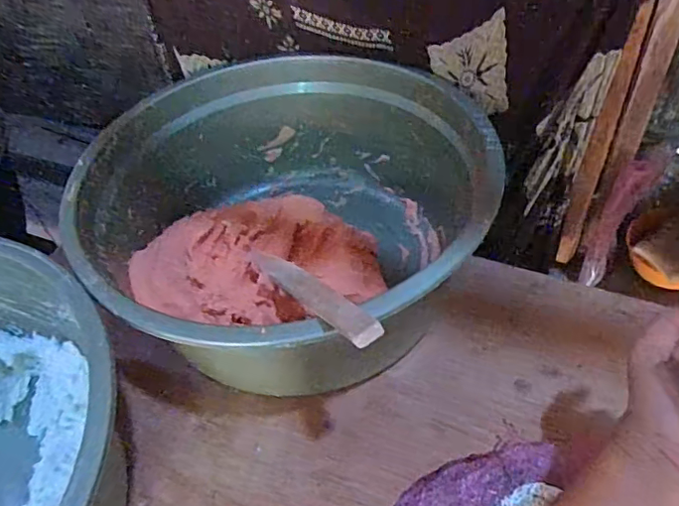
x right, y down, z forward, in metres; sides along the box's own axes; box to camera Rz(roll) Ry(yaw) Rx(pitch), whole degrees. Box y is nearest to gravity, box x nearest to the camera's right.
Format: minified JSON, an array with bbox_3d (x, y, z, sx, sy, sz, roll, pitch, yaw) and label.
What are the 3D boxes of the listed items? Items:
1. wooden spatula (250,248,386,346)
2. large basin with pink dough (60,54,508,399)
[{"bbox_3d":[-0.030,0.027,0.456,0.024,0.010,0.244,-26,20,-17],"label":"wooden spatula"},{"bbox_3d":[-0.051,-0.036,0.605,0.390,0.187,0.410,-4,46,4],"label":"large basin with pink dough"}]

